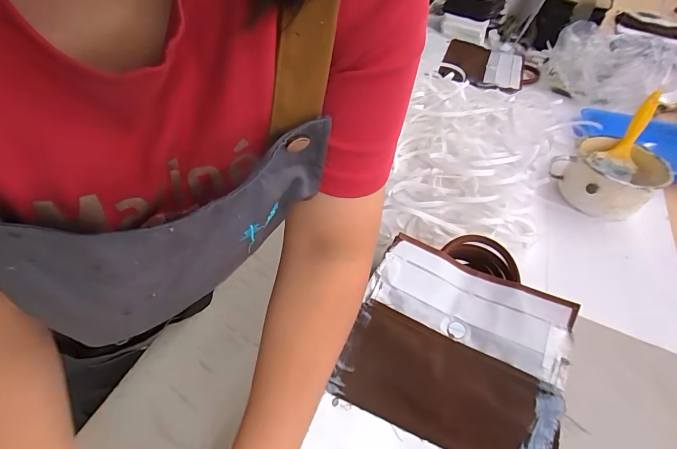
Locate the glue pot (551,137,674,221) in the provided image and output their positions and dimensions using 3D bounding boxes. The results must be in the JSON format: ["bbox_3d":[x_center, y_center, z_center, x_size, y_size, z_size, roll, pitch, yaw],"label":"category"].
[{"bbox_3d":[0.490,-0.088,0.666,0.156,0.083,0.147,3,48,-3],"label":"glue pot"}]

